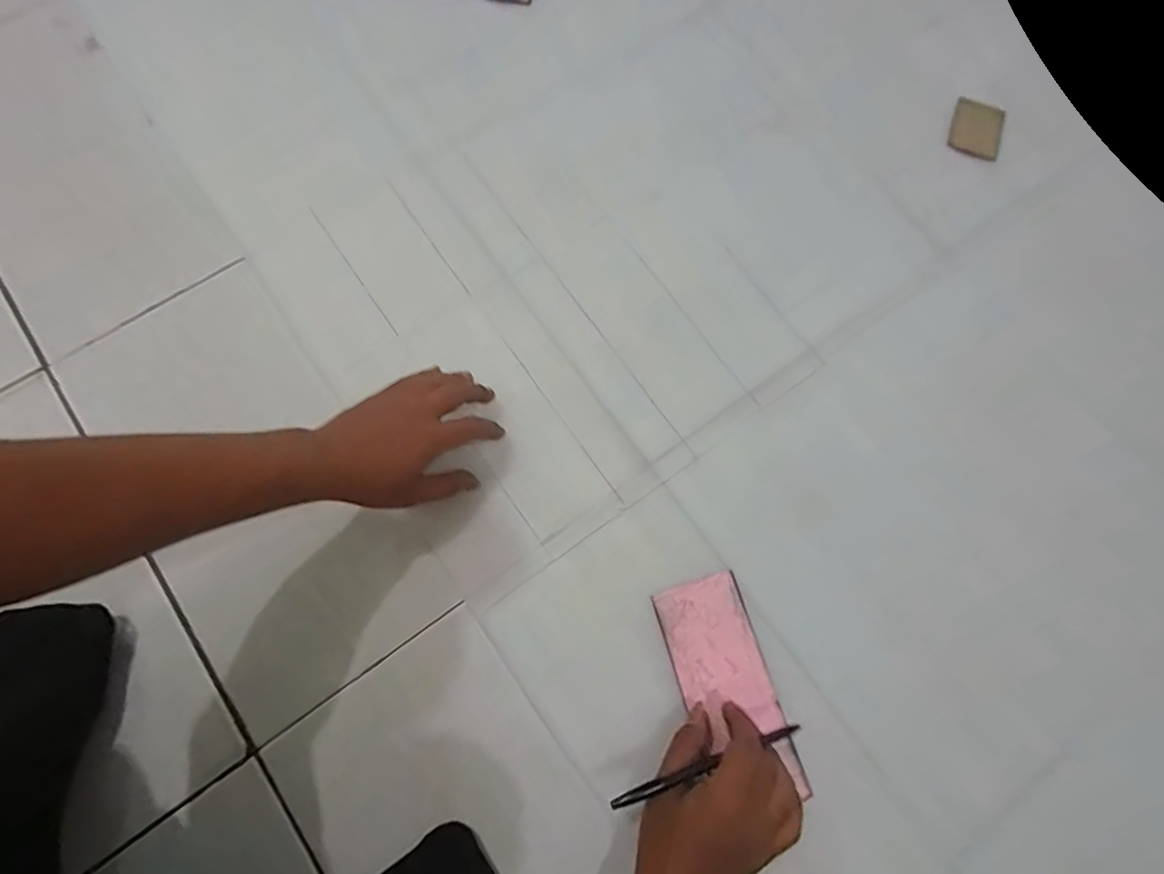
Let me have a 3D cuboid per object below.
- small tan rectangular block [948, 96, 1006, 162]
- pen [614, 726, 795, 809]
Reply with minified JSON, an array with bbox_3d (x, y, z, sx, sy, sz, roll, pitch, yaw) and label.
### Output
[{"bbox_3d":[0.449,-0.349,0.656,0.057,0.004,0.070,19,81,-1],"label":"small tan rectangular block"},{"bbox_3d":[0.092,0.239,0.422,0.148,0.013,0.009,-18,75,-8],"label":"pen"}]

